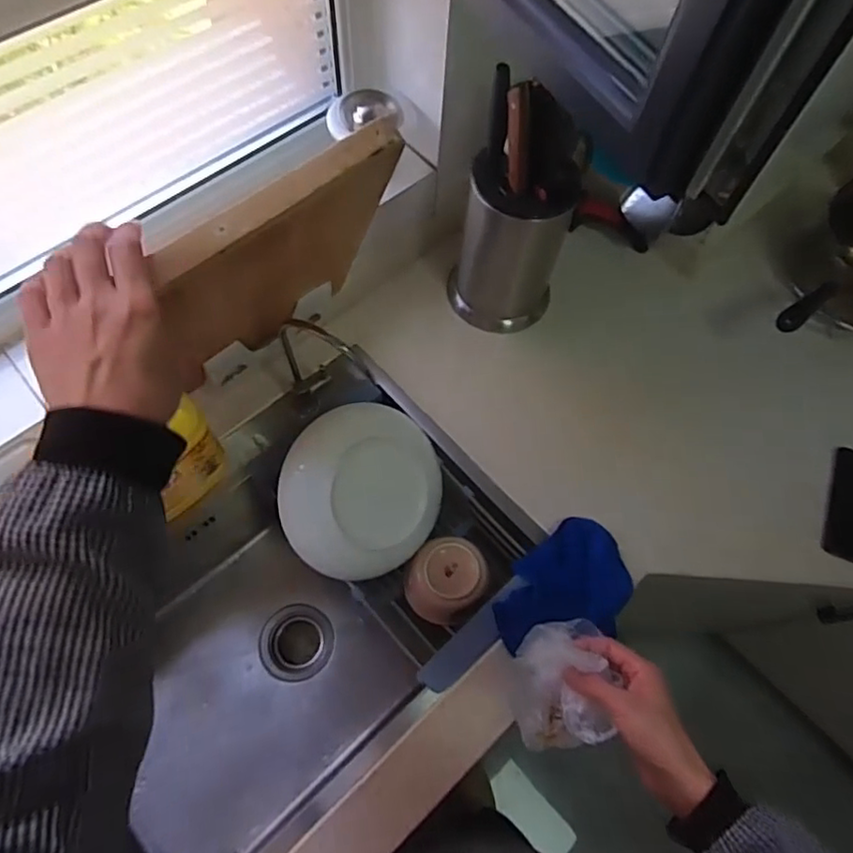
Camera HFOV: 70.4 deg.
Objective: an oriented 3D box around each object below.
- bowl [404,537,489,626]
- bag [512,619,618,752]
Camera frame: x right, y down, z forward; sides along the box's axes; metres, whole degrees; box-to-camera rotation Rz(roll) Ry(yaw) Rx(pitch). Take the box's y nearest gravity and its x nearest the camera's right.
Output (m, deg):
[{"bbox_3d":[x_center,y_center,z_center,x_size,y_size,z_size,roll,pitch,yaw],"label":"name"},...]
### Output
[{"bbox_3d":[0.025,0.200,0.805,0.109,0.070,0.095,-40,73,-18],"label":"bowl"},{"bbox_3d":[0.119,0.232,0.544,0.071,0.058,0.103,0,65,-3],"label":"bag"}]

